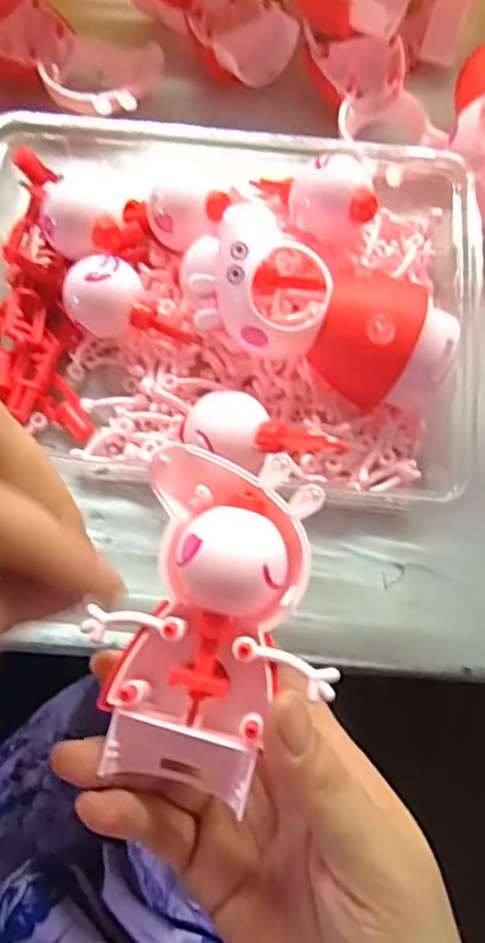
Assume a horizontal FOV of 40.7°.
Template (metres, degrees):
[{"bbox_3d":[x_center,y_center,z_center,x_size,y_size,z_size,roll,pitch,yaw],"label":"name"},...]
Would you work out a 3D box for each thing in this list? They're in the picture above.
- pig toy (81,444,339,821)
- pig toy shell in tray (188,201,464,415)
[{"bbox_3d":[-0.008,0.049,0.204,0.066,0.026,0.106,12,90,3],"label":"pig toy"},{"bbox_3d":[0.032,-0.063,0.263,0.108,0.049,0.059,28,73,10],"label":"pig toy shell in tray"}]

